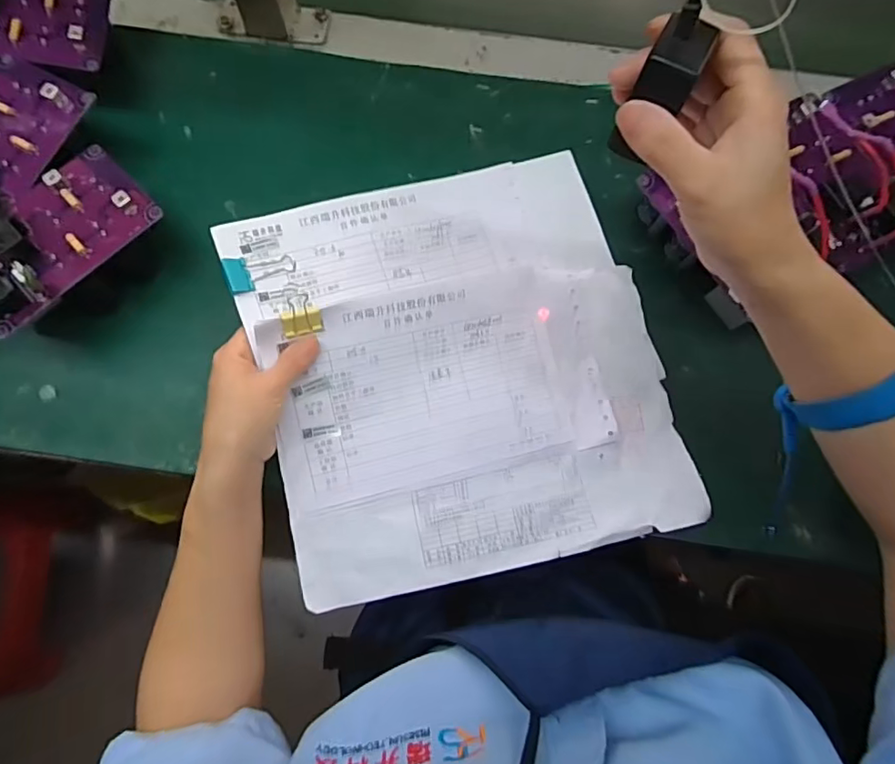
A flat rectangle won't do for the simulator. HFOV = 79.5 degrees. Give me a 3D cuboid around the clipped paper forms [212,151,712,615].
[{"bbox_3d":[0.011,-0.018,0.391,0.285,0.068,0.303,-14,75,-5],"label":"clipped paper forms"}]

